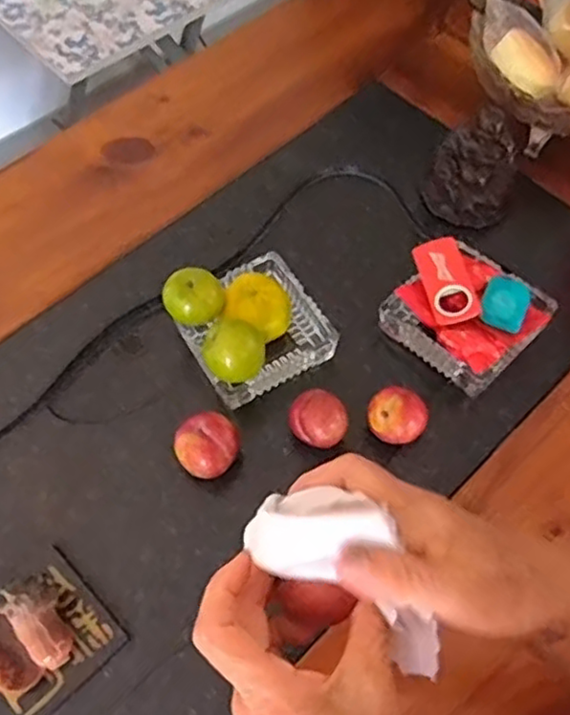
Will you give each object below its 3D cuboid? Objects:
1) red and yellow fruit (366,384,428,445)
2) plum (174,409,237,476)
[{"bbox_3d":[0.097,0.052,0.599,0.050,0.045,0.045,25,64,12],"label":"red and yellow fruit"},{"bbox_3d":[-0.066,0.079,0.590,0.051,0.048,0.051,1,61,-1],"label":"plum"}]

